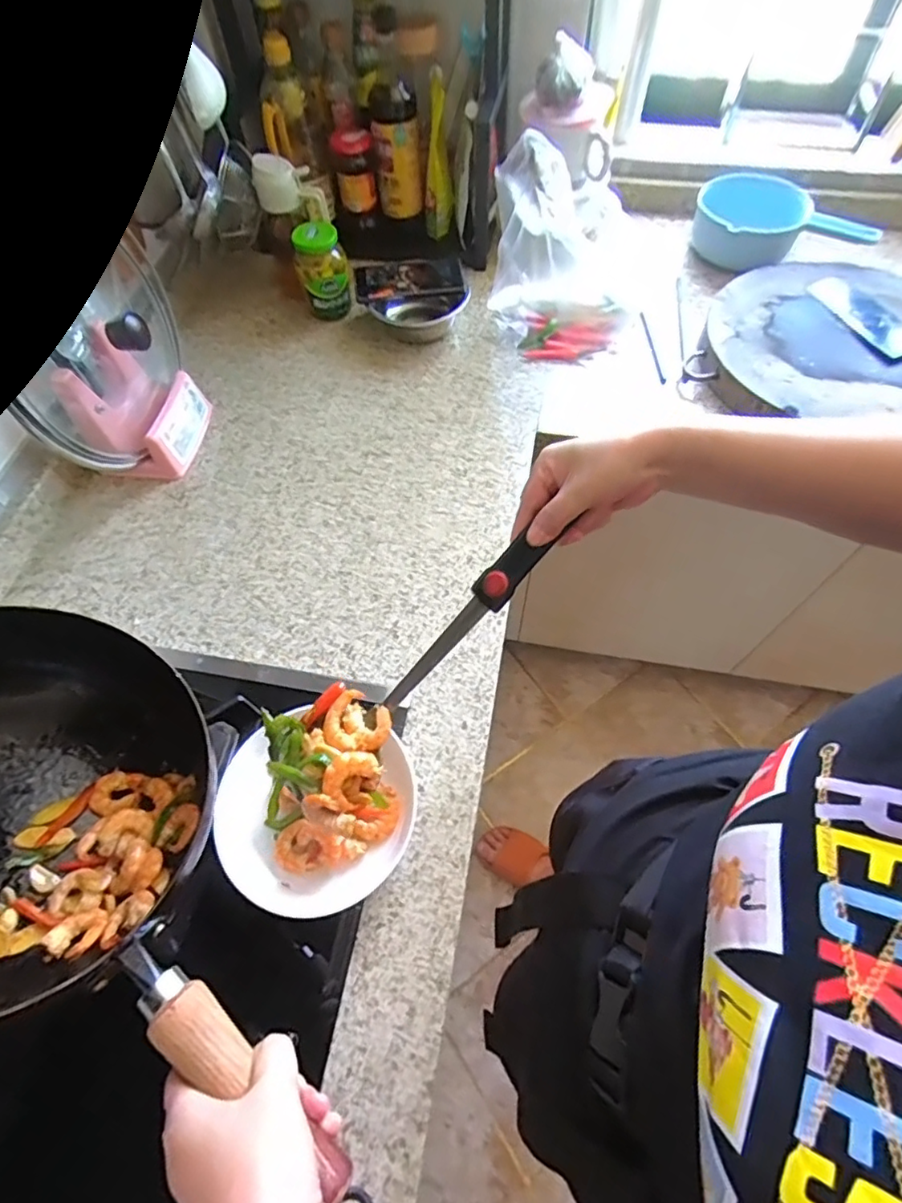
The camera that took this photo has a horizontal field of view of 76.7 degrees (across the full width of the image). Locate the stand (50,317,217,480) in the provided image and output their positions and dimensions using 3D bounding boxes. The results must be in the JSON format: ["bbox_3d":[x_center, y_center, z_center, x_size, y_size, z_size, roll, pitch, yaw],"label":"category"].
[{"bbox_3d":[-0.397,-0.252,0.723,0.112,0.128,0.130,4,61,3],"label":"stand"}]

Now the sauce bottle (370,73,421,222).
[{"bbox_3d":[-0.082,-0.682,0.873,0.070,0.160,0.061,-4,61,-2],"label":"sauce bottle"}]

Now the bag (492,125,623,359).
[{"bbox_3d":[0.156,-0.460,0.768,0.191,0.229,0.125,2,61,2],"label":"bag"}]

